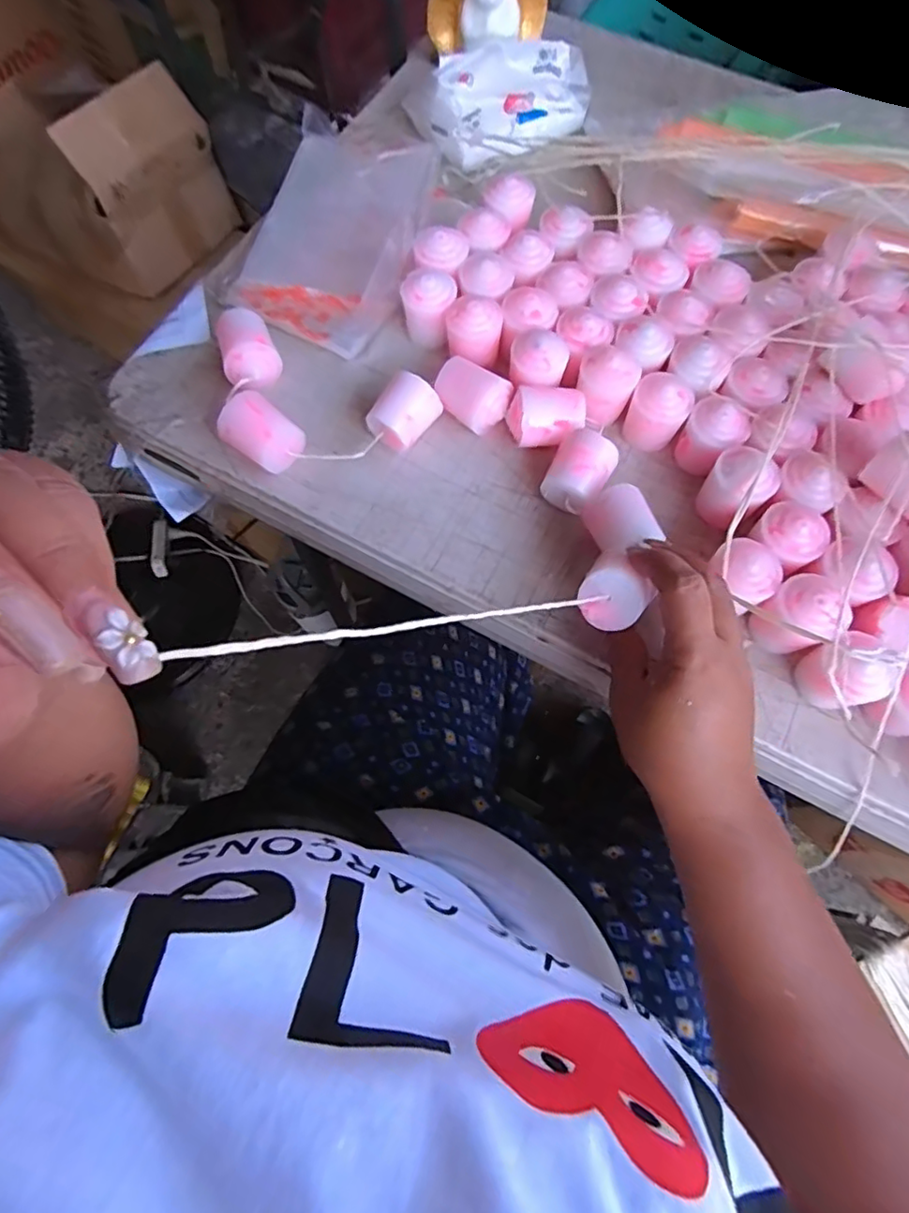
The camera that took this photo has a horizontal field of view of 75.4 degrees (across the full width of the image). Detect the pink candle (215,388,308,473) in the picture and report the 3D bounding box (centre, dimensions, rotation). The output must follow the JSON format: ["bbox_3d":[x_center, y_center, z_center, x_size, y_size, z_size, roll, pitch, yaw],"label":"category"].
[{"bbox_3d":[-0.123,-0.110,0.376,0.040,0.039,0.036,35,75,12],"label":"pink candle"}]

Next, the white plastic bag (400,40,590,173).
[{"bbox_3d":[0.039,-0.397,0.463,0.146,0.048,0.068,-7,71,-2],"label":"white plastic bag"}]

